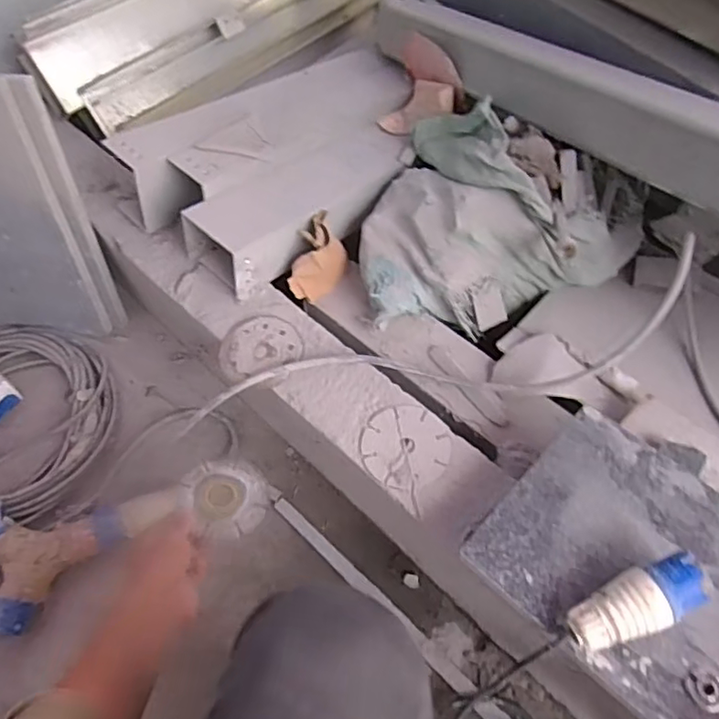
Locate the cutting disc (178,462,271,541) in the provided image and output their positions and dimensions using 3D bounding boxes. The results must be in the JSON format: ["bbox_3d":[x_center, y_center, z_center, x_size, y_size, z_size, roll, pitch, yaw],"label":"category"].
[{"bbox_3d":[-0.148,0.153,0.655,0.098,0.017,0.083,21,49,5],"label":"cutting disc"}]

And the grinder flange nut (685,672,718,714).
[{"bbox_3d":[0.280,0.268,0.472,0.029,0.004,0.028,-2,57,3],"label":"grinder flange nut"}]

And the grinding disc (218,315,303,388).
[{"bbox_3d":[-0.126,-0.014,0.753,0.099,0.012,0.099,-2,57,3],"label":"grinding disc"}]

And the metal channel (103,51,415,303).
[{"bbox_3d":[-0.079,-0.332,0.886,0.264,0.113,0.502,39,67,25],"label":"metal channel"}]

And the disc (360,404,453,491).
[{"bbox_3d":[0.053,0.098,0.673,0.102,0.004,0.101,-2,57,3],"label":"disc"}]

